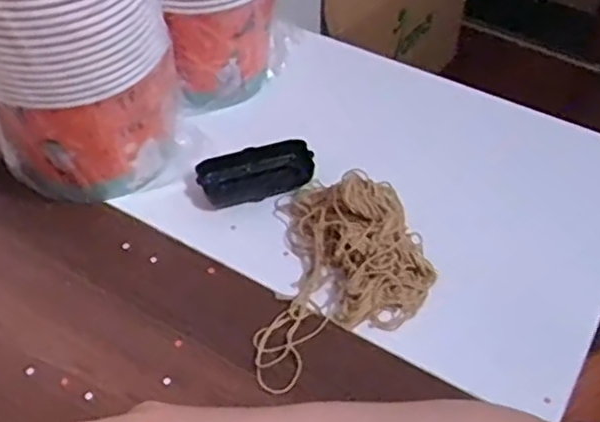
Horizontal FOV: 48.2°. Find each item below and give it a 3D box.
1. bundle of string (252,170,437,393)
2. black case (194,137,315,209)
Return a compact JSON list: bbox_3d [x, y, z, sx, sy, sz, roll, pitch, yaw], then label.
[{"bbox_3d":[0.041,0.043,0.556,0.141,0.070,0.201,4,51,3],"label":"bundle of string"},{"bbox_3d":[-0.043,-0.039,0.648,0.108,0.028,0.051,-10,52,-9],"label":"black case"}]

